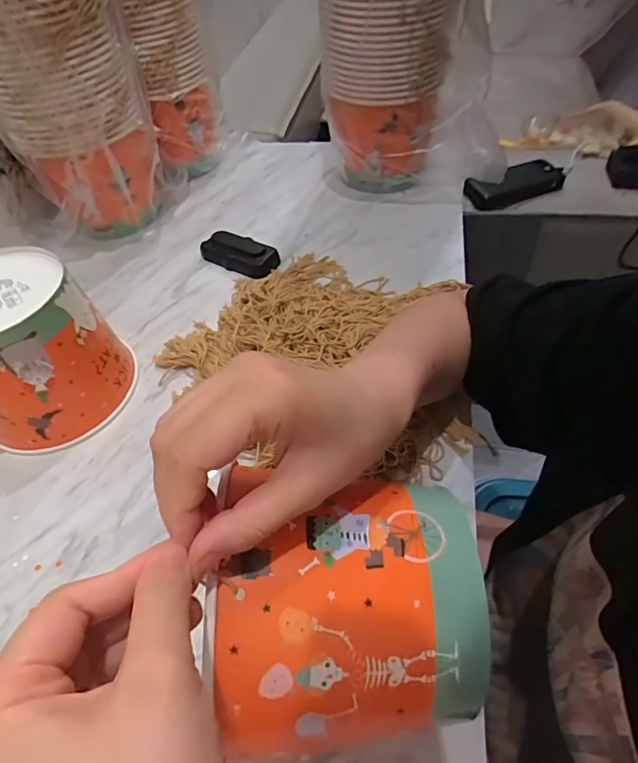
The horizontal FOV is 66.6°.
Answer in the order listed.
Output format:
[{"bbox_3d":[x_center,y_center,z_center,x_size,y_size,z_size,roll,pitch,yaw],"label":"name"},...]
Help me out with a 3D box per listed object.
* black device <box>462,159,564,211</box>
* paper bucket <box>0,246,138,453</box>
[{"bbox_3d":[0.340,-0.341,0.835,0.183,0.040,0.076,-22,52,-12],"label":"black device"},{"bbox_3d":[-0.275,-0.031,0.471,0.137,0.136,0.139,-3,50,3],"label":"paper bucket"}]

